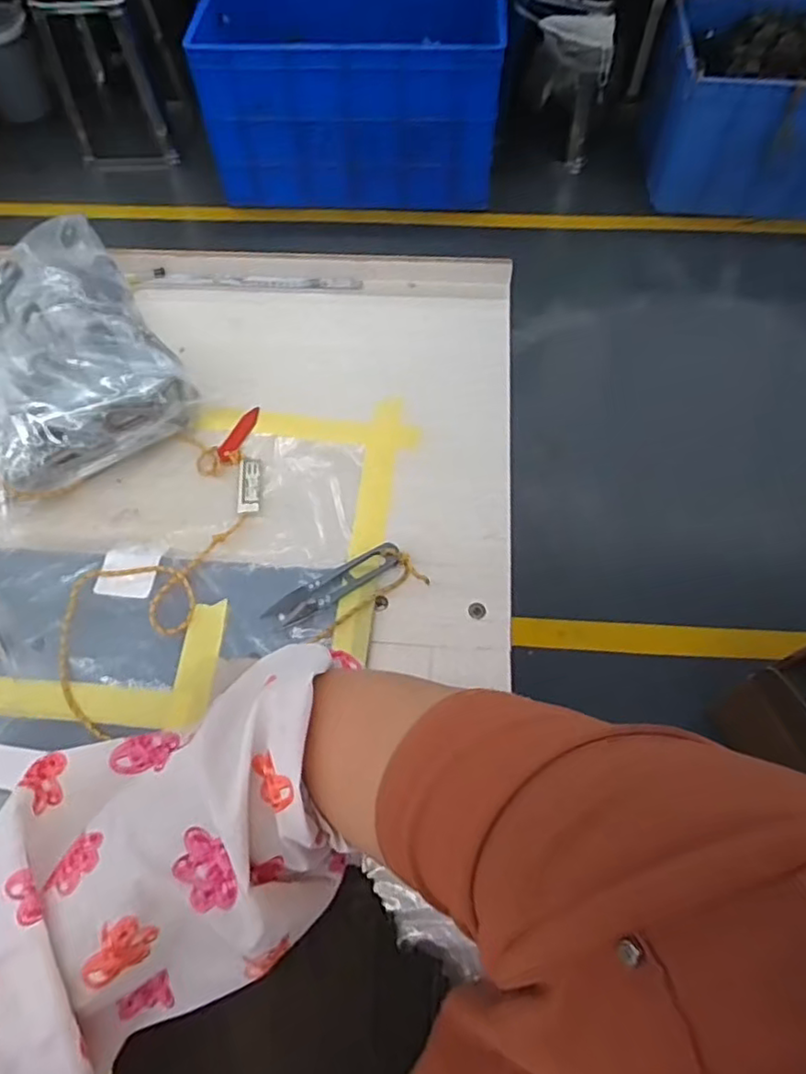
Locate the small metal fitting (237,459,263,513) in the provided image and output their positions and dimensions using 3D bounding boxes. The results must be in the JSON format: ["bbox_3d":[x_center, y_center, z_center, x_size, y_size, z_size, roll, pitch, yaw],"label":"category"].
[{"bbox_3d":[-0.118,-0.041,0.485,0.018,0.004,0.051,-5,60,-2],"label":"small metal fitting"}]

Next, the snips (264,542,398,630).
[{"bbox_3d":[-0.048,0.031,0.433,0.099,0.009,0.023,-31,64,-14],"label":"snips"}]

